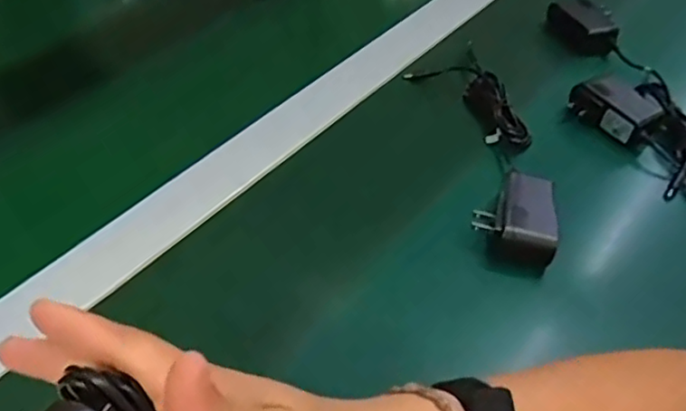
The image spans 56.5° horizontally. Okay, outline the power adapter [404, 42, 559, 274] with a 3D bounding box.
[{"bbox_3d":[0.122,-0.053,0.546,0.079,0.037,0.255,-5,47,-9],"label":"power adapter"}]

